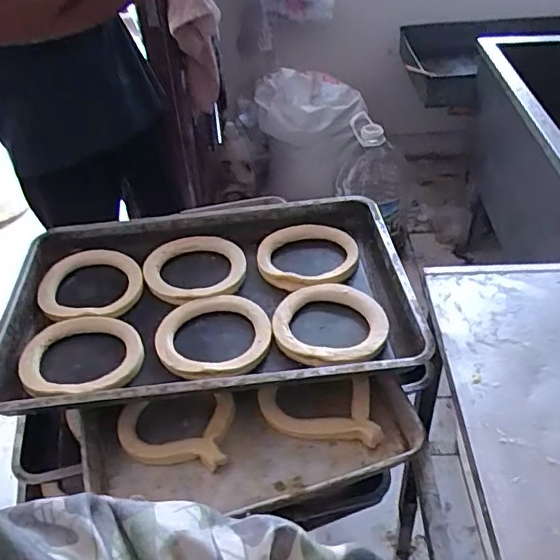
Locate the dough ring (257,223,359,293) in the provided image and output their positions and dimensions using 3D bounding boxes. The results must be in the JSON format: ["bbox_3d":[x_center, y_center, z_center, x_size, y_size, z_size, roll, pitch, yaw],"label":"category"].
[{"bbox_3d":[0.048,-0.042,0.976,0.173,0.029,0.169,-2,40,2],"label":"dough ring"}]

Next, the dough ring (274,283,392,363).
[{"bbox_3d":[0.073,0.061,0.836,0.162,0.027,0.193,-5,40,-1],"label":"dough ring"}]

